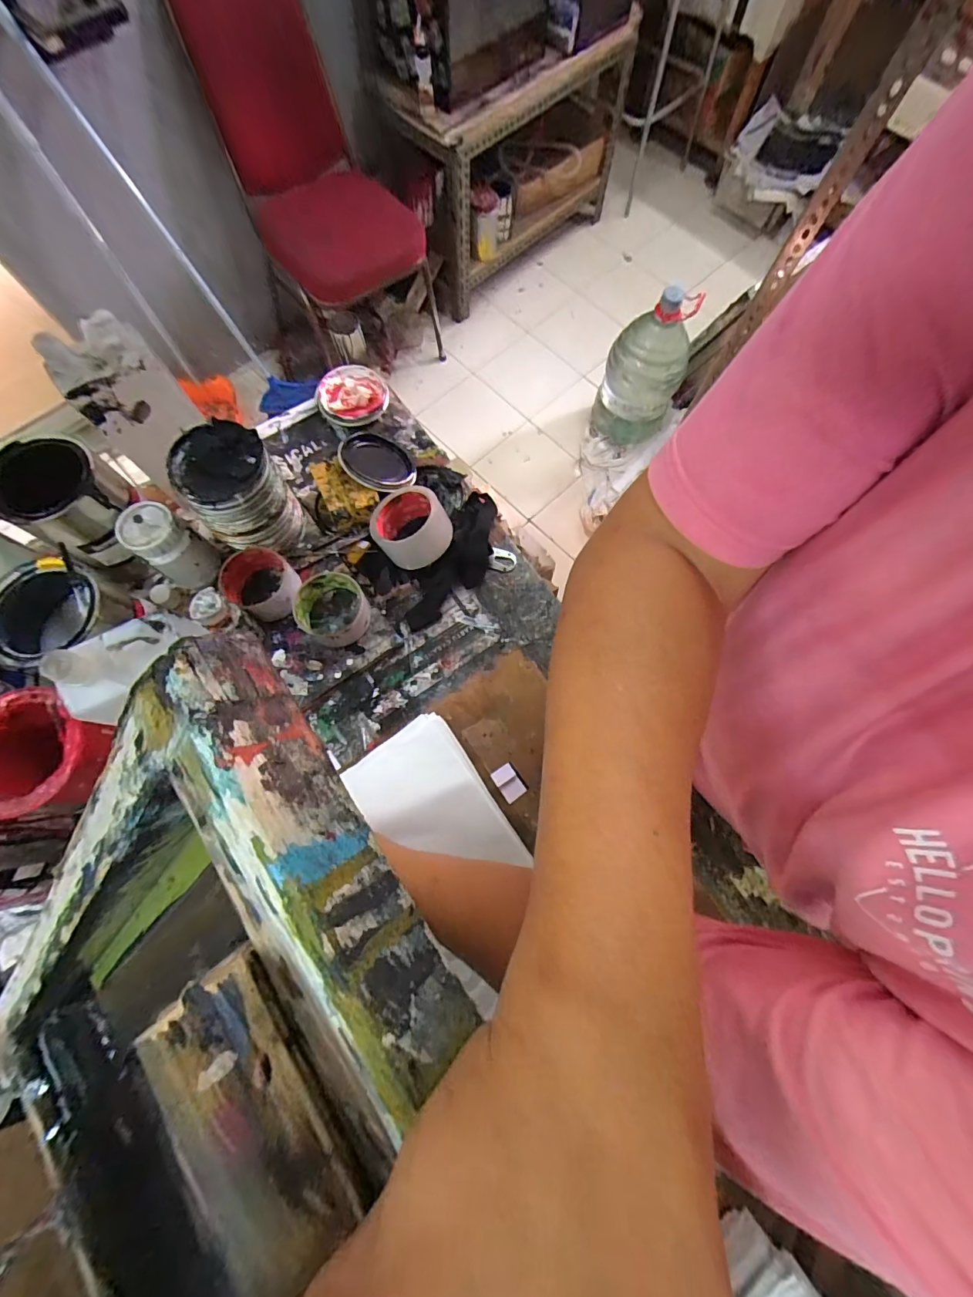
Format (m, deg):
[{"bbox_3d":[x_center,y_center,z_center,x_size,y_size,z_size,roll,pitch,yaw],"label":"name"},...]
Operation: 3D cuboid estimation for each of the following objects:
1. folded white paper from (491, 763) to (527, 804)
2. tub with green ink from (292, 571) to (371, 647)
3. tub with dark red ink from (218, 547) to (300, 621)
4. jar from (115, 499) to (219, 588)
[{"bbox_3d":[0.026,0.160,0.536,0.027,0.006,0.040,-32,76,-10],"label":"folded white paper"},{"bbox_3d":[-0.190,-0.047,0.558,0.082,0.047,0.080,0,73,-1],"label":"tub with green ink"},{"bbox_3d":[-0.275,-0.078,0.564,0.088,0.053,0.080,34,75,9],"label":"tub with dark red ink"},{"bbox_3d":[-0.374,-0.119,0.535,0.073,0.086,0.056,40,76,10],"label":"jar"}]

